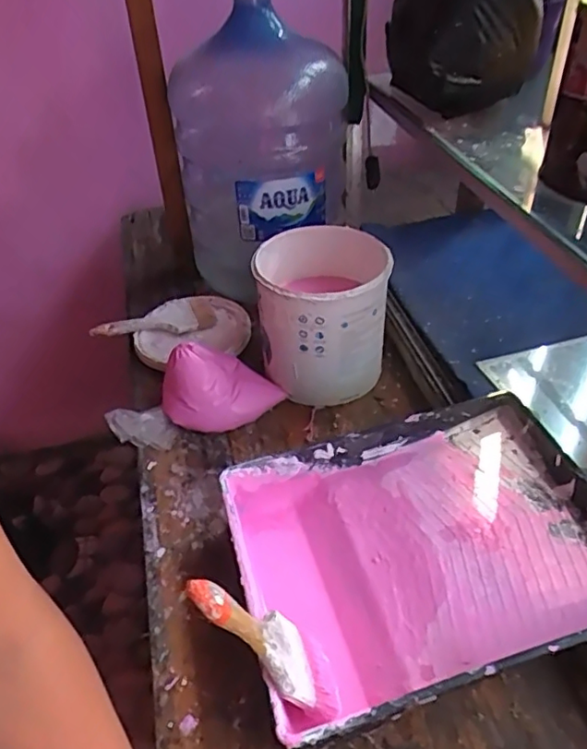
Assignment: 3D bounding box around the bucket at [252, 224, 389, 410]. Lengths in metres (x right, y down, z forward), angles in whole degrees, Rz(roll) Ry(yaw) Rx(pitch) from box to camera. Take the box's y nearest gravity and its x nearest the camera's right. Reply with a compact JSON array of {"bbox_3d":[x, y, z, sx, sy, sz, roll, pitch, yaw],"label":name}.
[{"bbox_3d":[0.039,-0.088,0.811,0.172,0.159,0.169,4,41,9],"label":"bucket"}]

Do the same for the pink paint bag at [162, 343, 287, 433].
[{"bbox_3d":[-0.101,0.012,0.799,0.151,0.087,0.097,-22,44,-21],"label":"pink paint bag"}]

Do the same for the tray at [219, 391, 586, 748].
[{"bbox_3d":[0.125,0.176,0.588,0.346,0.094,0.274,-13,41,-11],"label":"tray"}]

